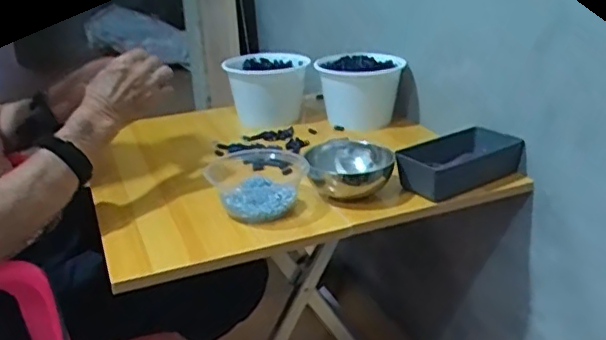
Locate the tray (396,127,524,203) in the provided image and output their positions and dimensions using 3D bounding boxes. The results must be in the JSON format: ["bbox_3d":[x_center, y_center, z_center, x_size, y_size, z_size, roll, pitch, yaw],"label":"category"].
[{"bbox_3d":[0.222,-0.010,0.856,0.203,0.054,0.105,-11,25,-24],"label":"tray"}]

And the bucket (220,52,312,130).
[{"bbox_3d":[-0.067,-0.156,1.132,0.152,0.112,0.127,-4,23,-7],"label":"bucket"}]

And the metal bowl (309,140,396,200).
[{"bbox_3d":[0.066,0.001,0.829,0.119,0.064,0.099,-5,24,-4],"label":"metal bowl"}]

